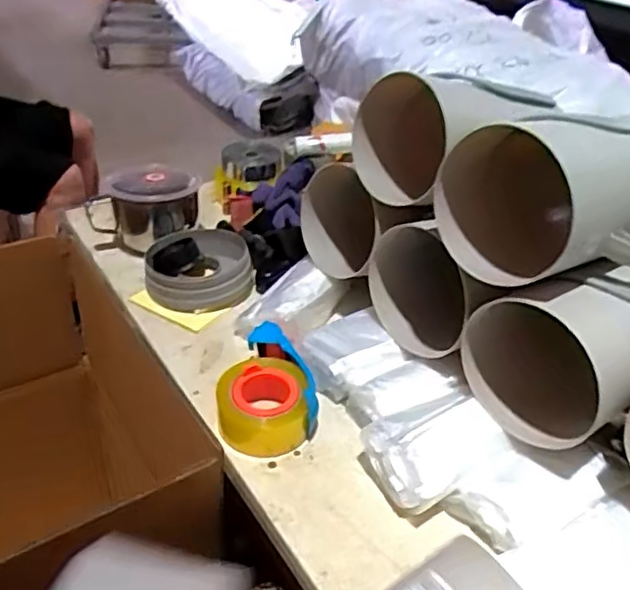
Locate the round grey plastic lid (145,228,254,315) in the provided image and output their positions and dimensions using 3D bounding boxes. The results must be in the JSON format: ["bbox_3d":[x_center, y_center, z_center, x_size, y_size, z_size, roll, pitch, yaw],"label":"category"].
[{"bbox_3d":[-0.172,-0.042,0.914,0.148,0.053,0.152,-3,36,-10],"label":"round grey plastic lid"}]

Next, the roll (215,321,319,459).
[{"bbox_3d":[-0.063,0.108,0.716,0.110,0.059,0.154,-8,38,-16],"label":"roll"}]

